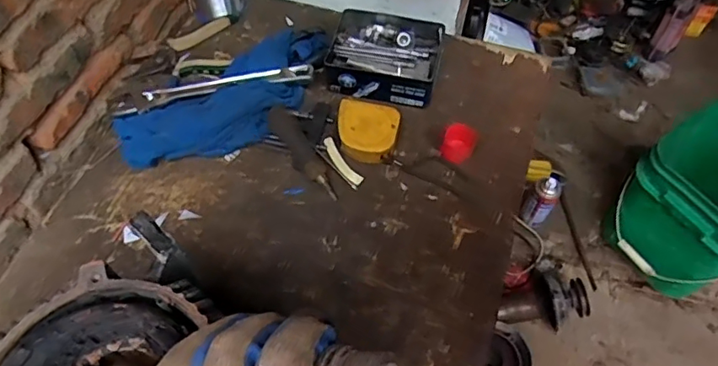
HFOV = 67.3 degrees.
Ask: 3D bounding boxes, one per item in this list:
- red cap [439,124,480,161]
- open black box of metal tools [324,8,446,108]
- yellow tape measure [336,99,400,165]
[{"bbox_3d":[0.113,-0.047,0.608,0.035,0.022,0.044,23,60,13],"label":"red cap"},{"bbox_3d":[0.031,-0.151,0.641,0.124,0.045,0.098,13,58,7],"label":"open black box of metal tools"},{"bbox_3d":[0.008,-0.059,0.604,0.069,0.034,0.066,1,57,-1],"label":"yellow tape measure"}]

